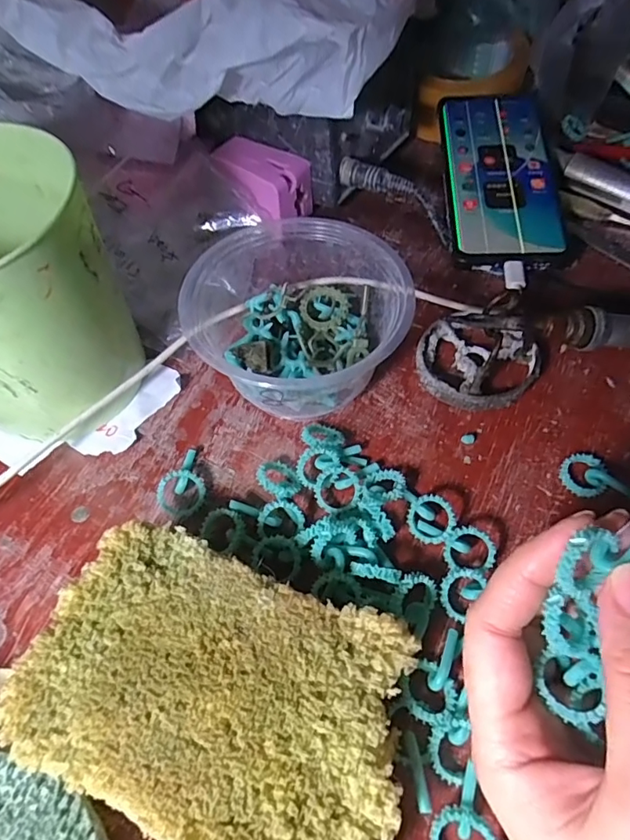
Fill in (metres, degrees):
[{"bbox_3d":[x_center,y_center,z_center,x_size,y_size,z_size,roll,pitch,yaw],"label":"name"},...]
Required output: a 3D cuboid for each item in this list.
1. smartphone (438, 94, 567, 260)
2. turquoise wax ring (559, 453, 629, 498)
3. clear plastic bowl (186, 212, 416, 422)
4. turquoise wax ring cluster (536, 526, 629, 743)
[{"bbox_3d":[0.131,-0.176,0.350,0.076,0.007,0.154,0,67,2],"label":"smartphone"},{"bbox_3d":[0.142,0.028,0.250,0.032,0.014,0.024,14,60,10],"label":"turquoise wax ring"},{"bbox_3d":[-0.006,-0.051,0.275,0.110,0.063,0.101,-1,59,1],"label":"clear plastic bowl"},{"bbox_3d":[0.086,0.058,0.154,0.023,0.016,0.067,15,103,11],"label":"turquoise wax ring cluster"}]

